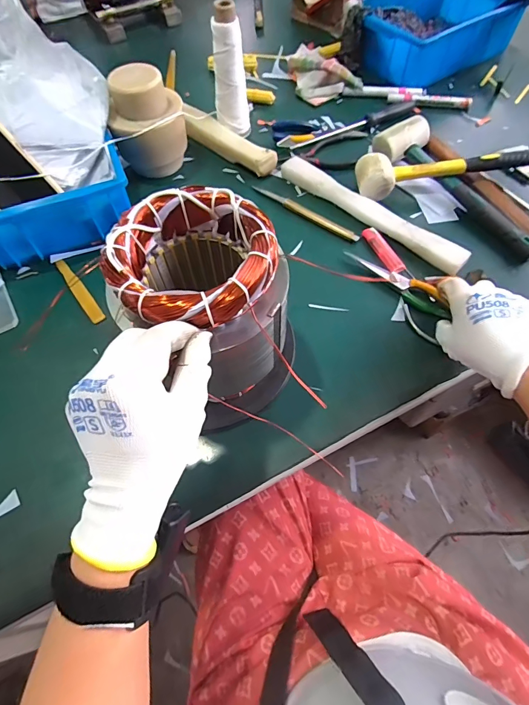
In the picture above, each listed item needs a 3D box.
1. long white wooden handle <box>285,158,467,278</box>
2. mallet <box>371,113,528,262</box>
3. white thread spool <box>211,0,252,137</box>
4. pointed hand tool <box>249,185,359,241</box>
[{"bbox_3d":[0.143,-0.200,0.531,0.294,0.031,0.030,40,69,21],"label":"long white wooden handle"},{"bbox_3d":[0.264,-0.230,0.534,0.078,0.057,0.278,-25,63,-12],"label":"mallet"},{"bbox_3d":[-0.053,-0.419,0.574,0.053,0.159,0.040,-5,61,-1],"label":"white thread spool"},{"bbox_3d":[0.054,-0.203,0.541,0.180,0.011,0.013,35,67,19],"label":"pointed hand tool"}]

